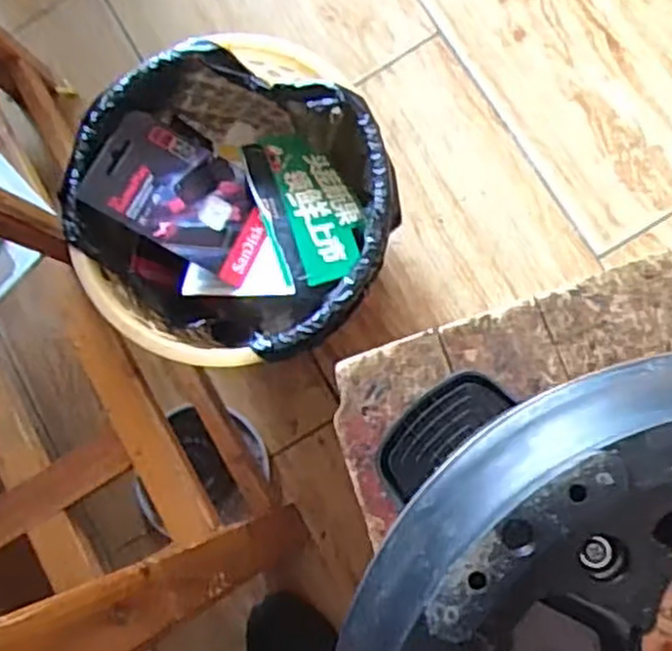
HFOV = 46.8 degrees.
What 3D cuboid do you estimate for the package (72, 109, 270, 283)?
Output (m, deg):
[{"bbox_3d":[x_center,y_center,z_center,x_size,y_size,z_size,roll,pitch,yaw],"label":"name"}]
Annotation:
[{"bbox_3d":[-0.127,-0.109,0.656,0.148,0.012,0.097,30,71,-15],"label":"package"}]

